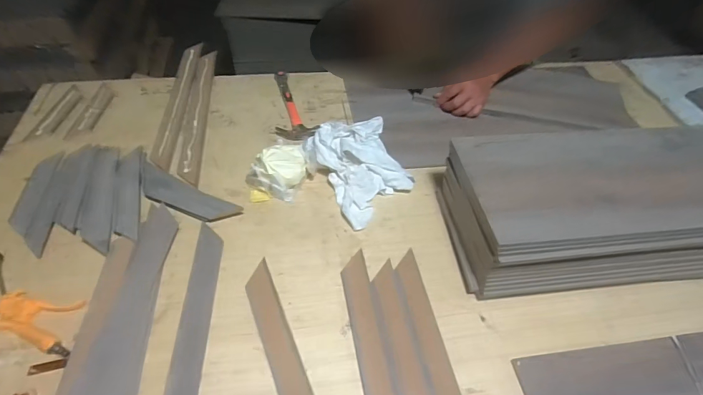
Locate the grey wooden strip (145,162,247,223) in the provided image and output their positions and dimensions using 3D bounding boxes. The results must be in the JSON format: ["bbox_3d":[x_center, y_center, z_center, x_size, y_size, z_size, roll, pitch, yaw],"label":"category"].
[{"bbox_3d":[-0.321,-0.002,0.774,0.222,0.014,0.067,22,50,14],"label":"grey wooden strip"}]

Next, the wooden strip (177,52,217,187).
[{"bbox_3d":[-0.368,-0.222,0.982,0.048,0.008,0.520,-4,49,-9],"label":"wooden strip"}]

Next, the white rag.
[{"bbox_3d":[0.025,-0.073,0.843,0.188,0.076,0.245,-22,54,-23],"label":"white rag"}]

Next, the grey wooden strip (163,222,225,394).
[{"bbox_3d":[-0.236,0.249,0.582,0.048,0.006,0.481,4,49,-11],"label":"grey wooden strip"}]

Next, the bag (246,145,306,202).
[{"bbox_3d":[-0.149,-0.058,0.818,0.127,0.071,0.113,-2,49,-8],"label":"bag"}]

